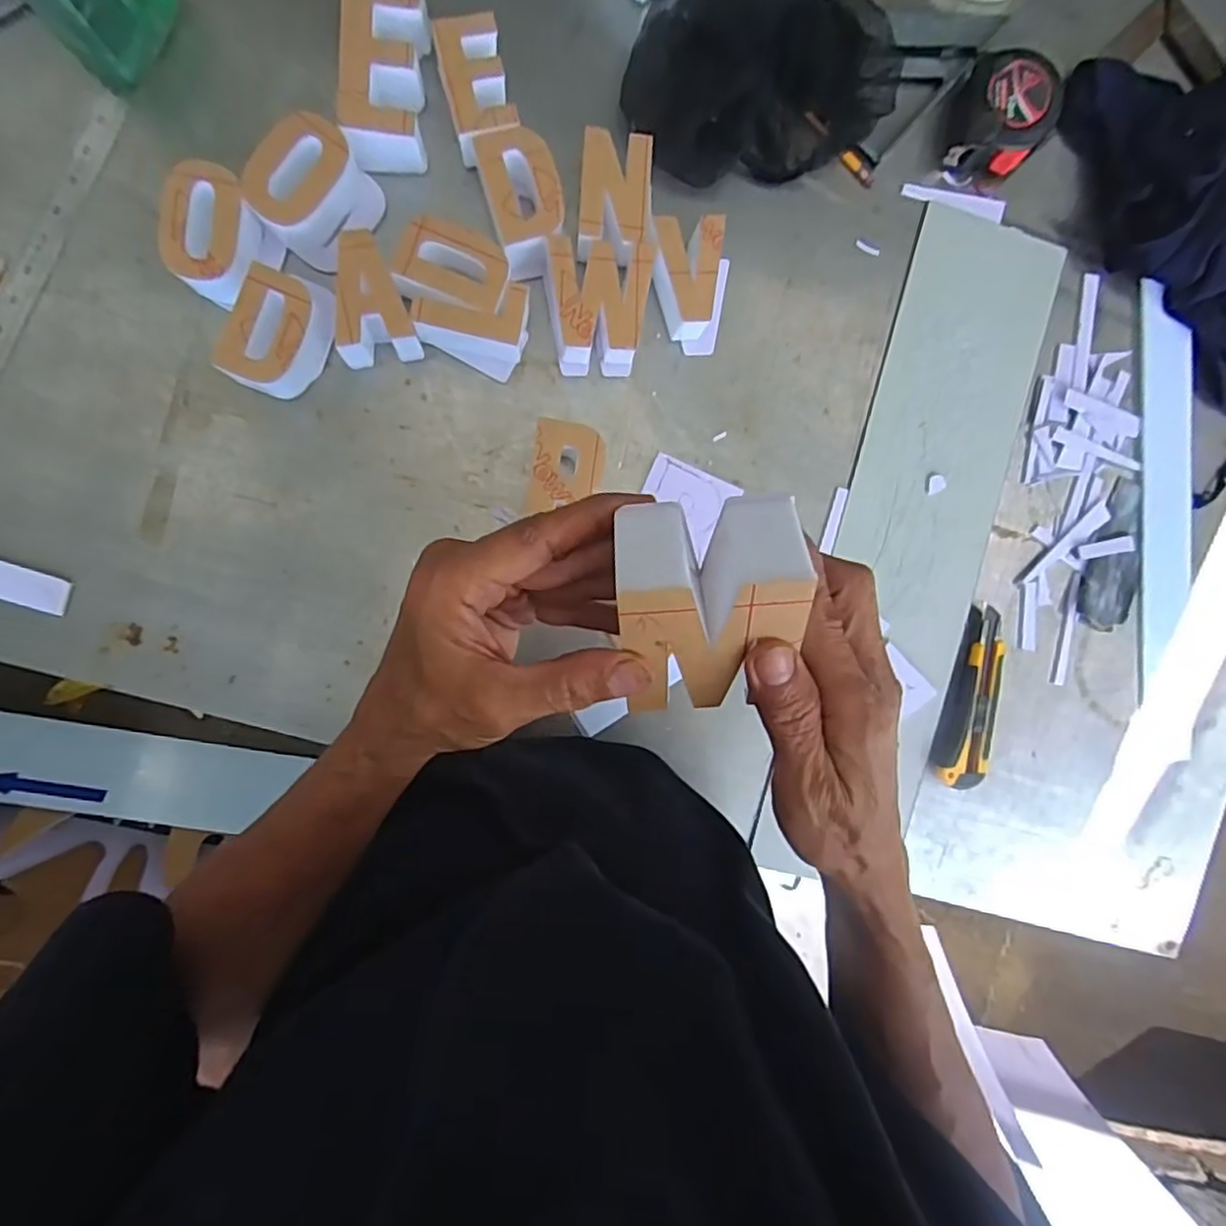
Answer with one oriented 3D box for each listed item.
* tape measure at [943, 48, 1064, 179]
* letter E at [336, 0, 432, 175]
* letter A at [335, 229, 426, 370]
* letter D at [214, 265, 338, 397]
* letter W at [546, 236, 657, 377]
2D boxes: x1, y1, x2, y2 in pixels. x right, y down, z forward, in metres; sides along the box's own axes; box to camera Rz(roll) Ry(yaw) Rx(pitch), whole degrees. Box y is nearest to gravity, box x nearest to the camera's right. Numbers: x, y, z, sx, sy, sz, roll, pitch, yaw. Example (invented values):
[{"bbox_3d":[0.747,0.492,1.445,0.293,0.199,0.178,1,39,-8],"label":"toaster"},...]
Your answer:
[{"bbox_3d":[0.337,-0.426,0.572,0.075,0.040,0.089,14,91,-7],"label":"tape measure"},{"bbox_3d":[-0.172,-0.408,0.509,0.056,0.048,0.116,5,92,-7],"label":"letter E"},{"bbox_3d":[-0.185,-0.239,0.511,0.058,0.048,0.082,-9,94,-6],"label":"letter A"},{"bbox_3d":[-0.252,-0.211,0.509,0.061,0.047,0.091,22,90,-7],"label":"letter D"},{"bbox_3d":[-0.012,-0.245,0.539,0.079,0.046,0.090,-1,93,-6],"label":"letter W"}]

